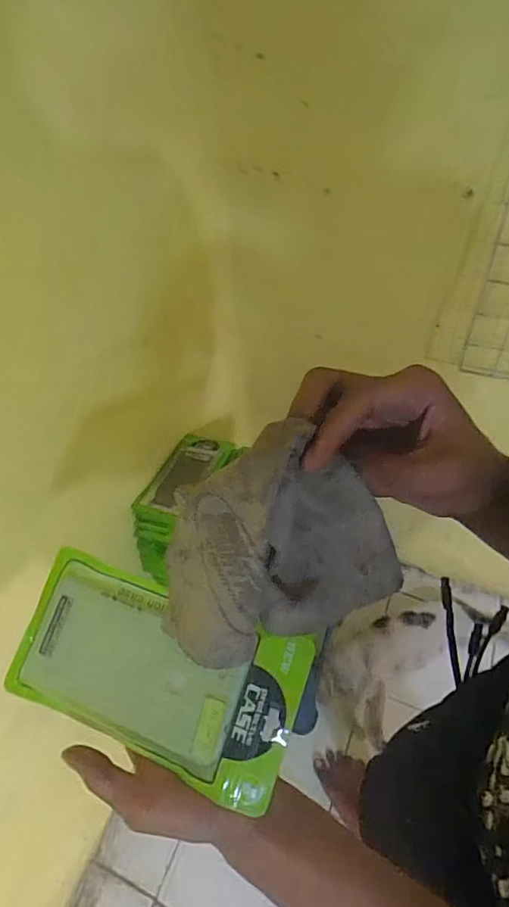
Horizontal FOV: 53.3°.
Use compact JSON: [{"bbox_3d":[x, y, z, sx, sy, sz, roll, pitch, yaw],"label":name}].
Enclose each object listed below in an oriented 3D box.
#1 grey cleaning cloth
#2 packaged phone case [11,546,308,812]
[{"bbox_3d":[0.016,0.048,0.274,0.135,0.118,0.066,-18,55,-12],"label":"grey cleaning cloth"},{"bbox_3d":[-0.073,0.151,0.360,0.209,0.015,0.107,15,76,17],"label":"packaged phone case"}]

